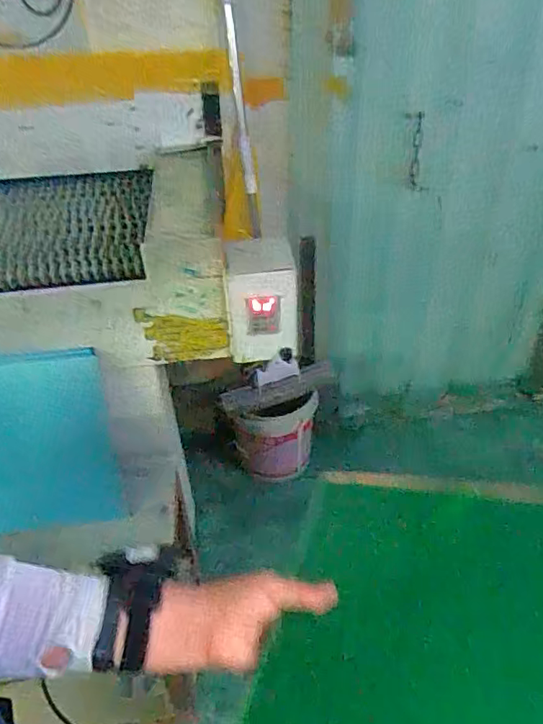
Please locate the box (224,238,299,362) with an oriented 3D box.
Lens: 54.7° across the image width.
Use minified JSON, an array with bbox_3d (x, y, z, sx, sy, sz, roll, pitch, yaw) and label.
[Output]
[{"bbox_3d":[-0.020,-0.112,1.004,0.130,0.218,0.090,-6,38,-4],"label":"box"}]

